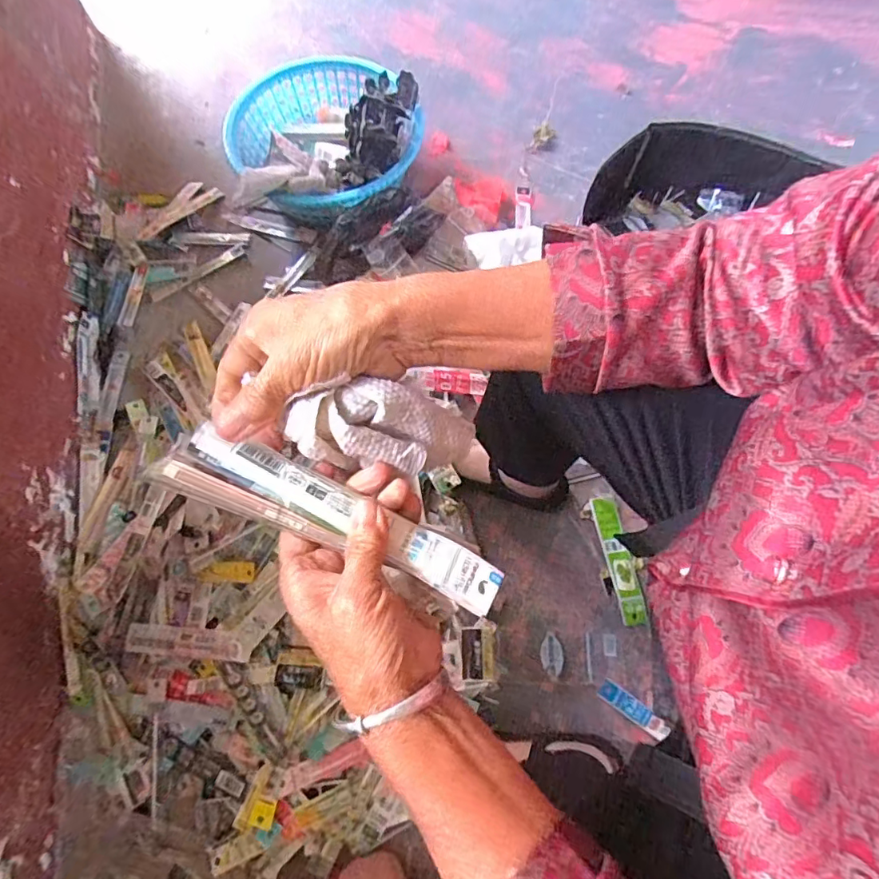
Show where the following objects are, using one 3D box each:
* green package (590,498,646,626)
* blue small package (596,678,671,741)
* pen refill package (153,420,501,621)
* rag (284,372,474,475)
[{"bbox_3d":[0.250,0.167,0.722,0.032,0.006,0.173,-15,71,13],"label":"green package"},{"bbox_3d":[0.248,0.342,0.660,0.092,0.009,0.026,32,74,12],"label":"blue small package"},{"bbox_3d":[-0.050,0.043,0.279,0.184,0.012,0.036,25,72,-8],"label":"pen refill package"},{"bbox_3d":[-0.027,-0.004,0.297,0.110,0.040,0.041,9,67,-32],"label":"rag"}]

